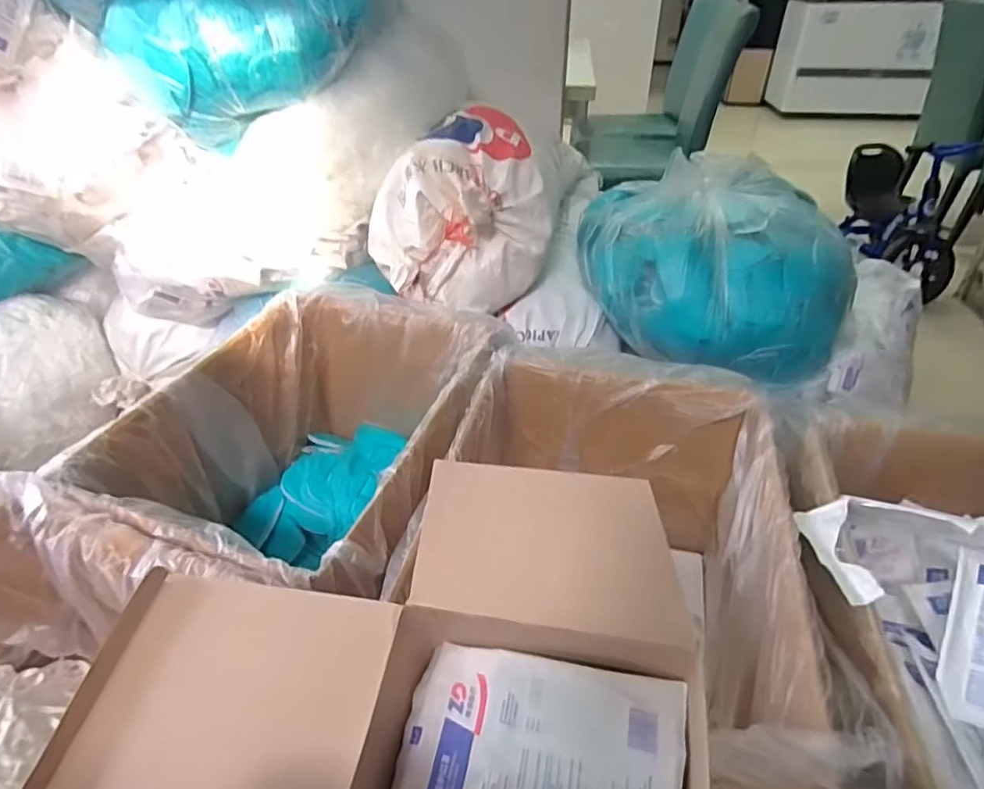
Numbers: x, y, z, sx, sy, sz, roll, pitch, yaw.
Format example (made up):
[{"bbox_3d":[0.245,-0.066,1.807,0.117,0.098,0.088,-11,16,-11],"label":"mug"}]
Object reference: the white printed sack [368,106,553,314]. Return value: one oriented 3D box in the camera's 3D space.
[{"bbox_3d":[-0.066,-0.402,1.340,0.389,0.338,0.294,-26,44,-30],"label":"white printed sack"}]

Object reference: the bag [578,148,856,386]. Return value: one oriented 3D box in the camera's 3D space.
[{"bbox_3d":[0.572,-0.349,1.544,0.665,0.324,0.651,19,42,24],"label":"bag"}]

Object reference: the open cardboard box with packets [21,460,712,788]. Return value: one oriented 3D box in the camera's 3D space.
[{"bbox_3d":[-0.075,0.207,0.350,0.383,0.157,0.310,5,38,7],"label":"open cardboard box with packets"}]

